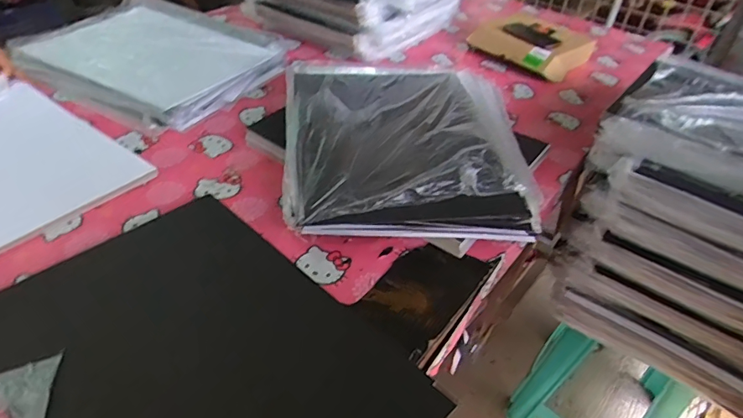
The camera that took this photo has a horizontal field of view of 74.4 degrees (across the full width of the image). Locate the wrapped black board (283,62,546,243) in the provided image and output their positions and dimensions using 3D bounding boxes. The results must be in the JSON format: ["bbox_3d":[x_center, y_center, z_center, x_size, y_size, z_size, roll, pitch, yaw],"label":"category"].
[{"bbox_3d":[0.058,-0.145,0.975,0.452,0.095,0.540,2,41,-5],"label":"wrapped black board"}]

